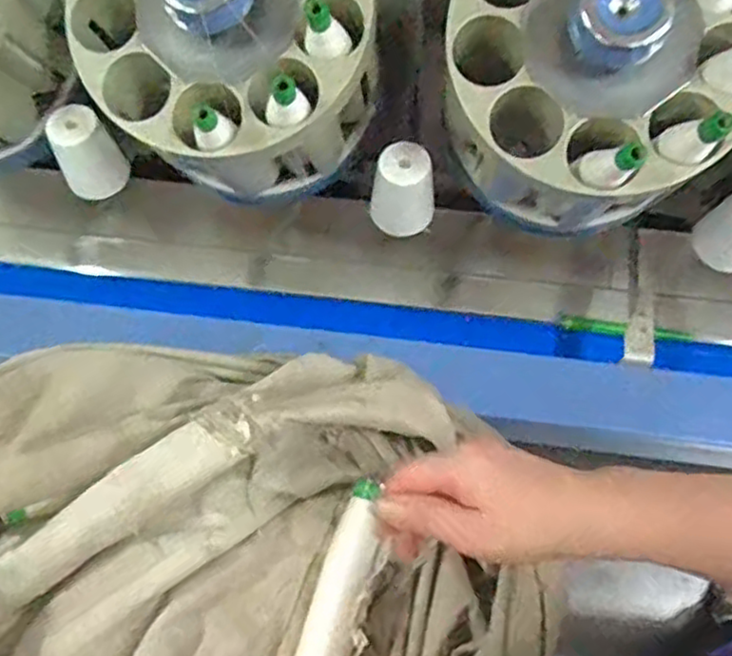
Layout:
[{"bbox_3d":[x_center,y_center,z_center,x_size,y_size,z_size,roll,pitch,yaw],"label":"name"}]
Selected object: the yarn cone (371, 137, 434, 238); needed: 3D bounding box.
[{"bbox_3d":[0.035,-0.128,0.670,0.057,0.084,0.047,2,67,3],"label":"yarn cone"}]

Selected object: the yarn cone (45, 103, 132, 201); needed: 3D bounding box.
[{"bbox_3d":[-0.266,-0.165,0.684,0.055,0.083,0.049,-41,72,-14],"label":"yarn cone"}]

